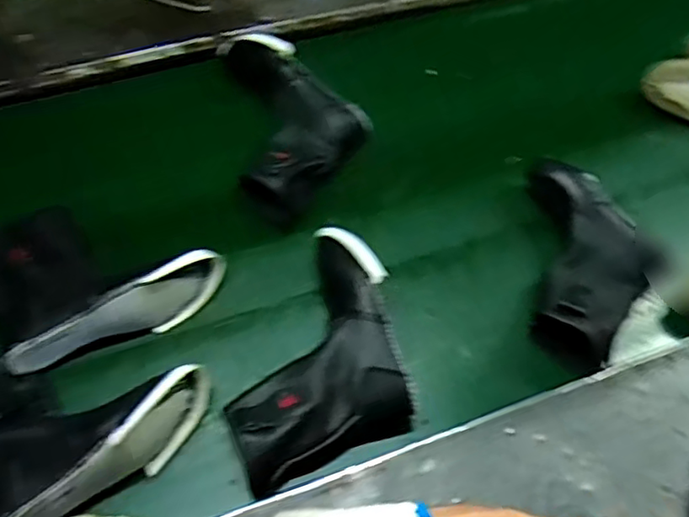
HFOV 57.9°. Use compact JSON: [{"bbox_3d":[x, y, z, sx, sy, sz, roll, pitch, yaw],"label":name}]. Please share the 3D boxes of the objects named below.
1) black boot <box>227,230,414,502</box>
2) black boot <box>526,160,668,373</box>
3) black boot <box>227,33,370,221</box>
[{"bbox_3d":[-0.047,0.119,0.832,0.232,0.081,0.319,-11,61,-9],"label":"black boot"},{"bbox_3d":[0.330,0.001,0.940,0.231,0.090,0.272,-37,68,-21],"label":"black boot"},{"bbox_3d":[-0.126,-0.223,1.015,0.278,0.097,0.225,34,64,16],"label":"black boot"}]

